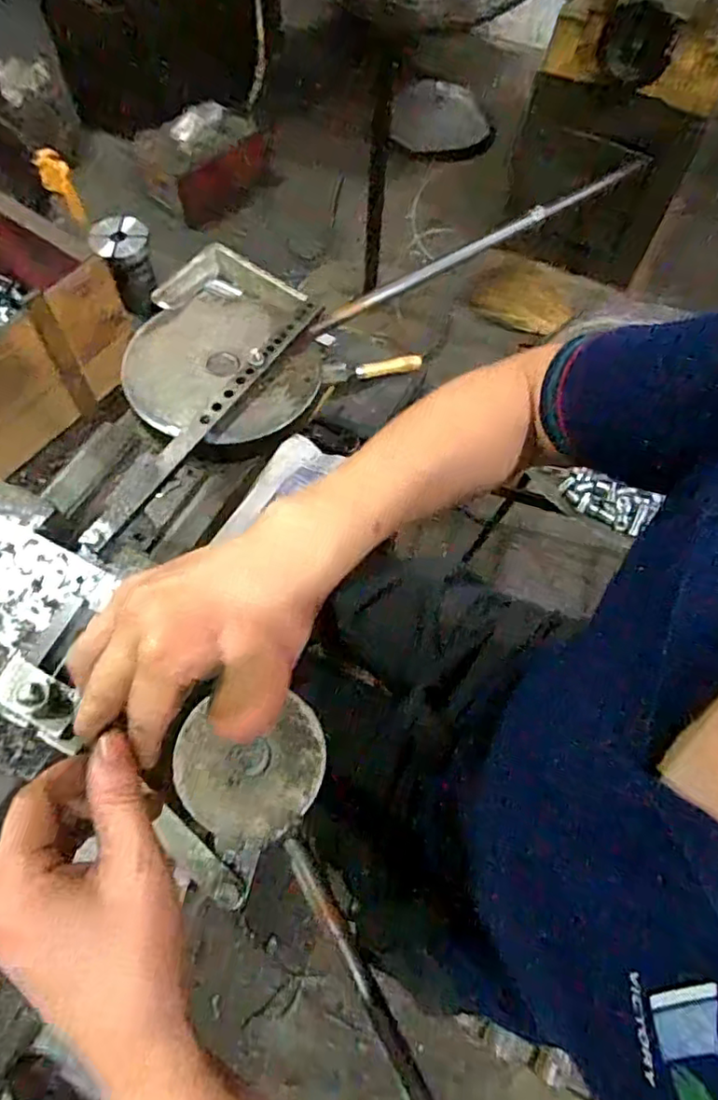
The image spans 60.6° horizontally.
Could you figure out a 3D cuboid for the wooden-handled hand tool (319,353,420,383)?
[{"bbox_3d":[0.015,-0.228,0.764,0.128,0.012,0.024,-14,64,-9],"label":"wooden-handled hand tool"}]

